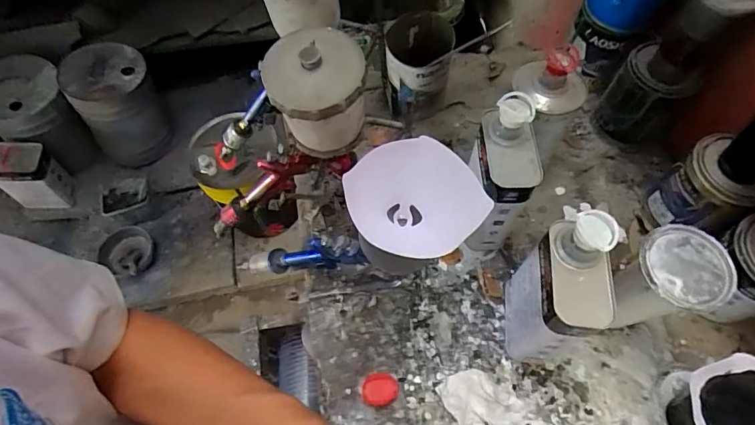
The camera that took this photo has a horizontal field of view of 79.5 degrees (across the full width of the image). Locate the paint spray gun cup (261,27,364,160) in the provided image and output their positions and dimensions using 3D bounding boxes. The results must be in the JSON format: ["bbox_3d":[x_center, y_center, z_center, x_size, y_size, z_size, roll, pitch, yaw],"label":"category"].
[{"bbox_3d":[-0.062,-0.117,0.481,0.093,0.126,0.086,-1,63,1],"label":"paint spray gun cup"}]

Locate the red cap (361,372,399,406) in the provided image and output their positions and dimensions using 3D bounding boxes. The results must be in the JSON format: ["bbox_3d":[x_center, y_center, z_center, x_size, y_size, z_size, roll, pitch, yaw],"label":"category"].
[{"bbox_3d":[0.003,0.225,0.577,0.045,0.025,0.039,-10,63,-4],"label":"red cap"}]

